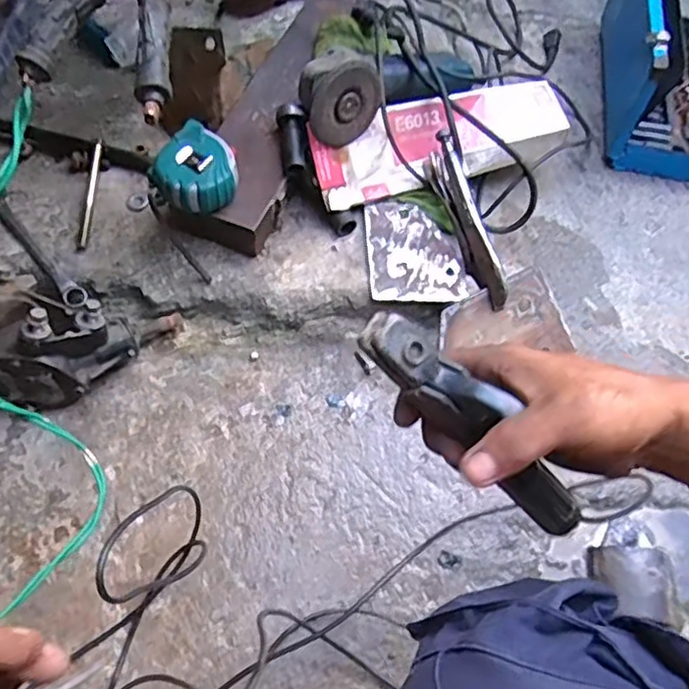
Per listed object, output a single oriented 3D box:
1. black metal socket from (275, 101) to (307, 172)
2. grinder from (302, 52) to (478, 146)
[{"bbox_3d":[-0.060,-0.242,0.746,0.032,0.034,0.085,-4,64,-6],"label":"black metal socket"},{"bbox_3d":[0.052,-0.325,0.776,0.276,0.081,0.099,-32,66,-34],"label":"grinder"}]

